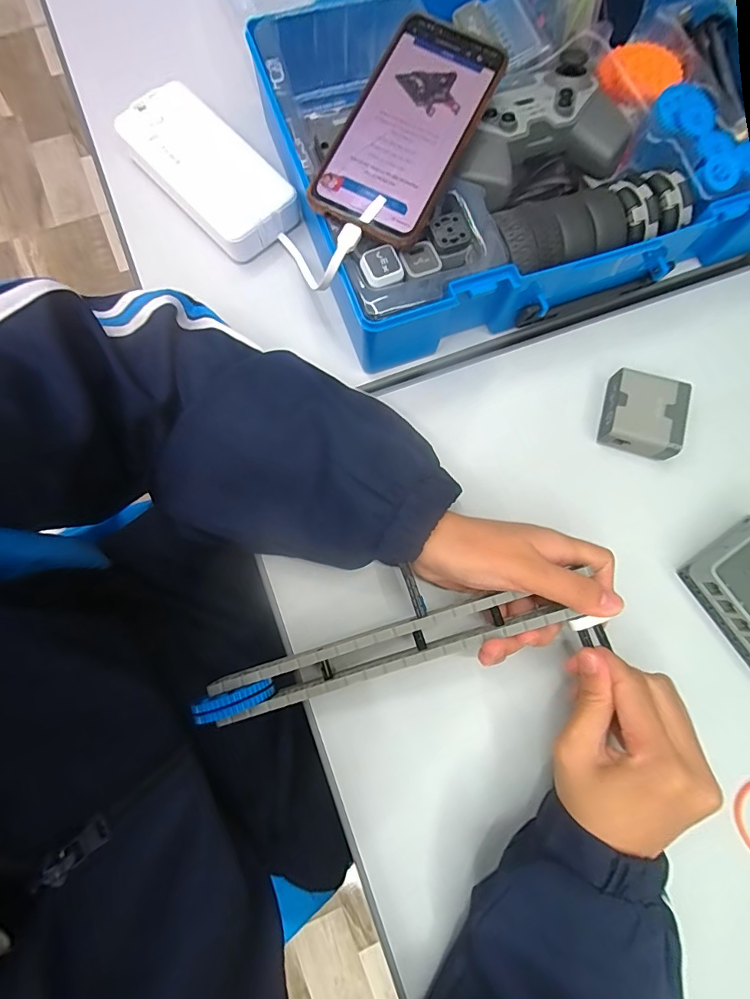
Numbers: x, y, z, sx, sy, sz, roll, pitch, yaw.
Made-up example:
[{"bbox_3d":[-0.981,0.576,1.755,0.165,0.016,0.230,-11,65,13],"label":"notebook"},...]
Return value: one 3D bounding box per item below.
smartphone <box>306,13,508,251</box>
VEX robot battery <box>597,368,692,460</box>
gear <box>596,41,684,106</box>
[{"bbox_3d":[0.024,-0.241,0.291,0.074,0.010,0.160,26,83,3],"label":"smartphone"},{"bbox_3d":[0.196,-0.062,0.333,0.054,0.027,0.054,19,79,3],"label":"VEX robot battery"},{"bbox_3d":[0.197,-0.319,0.334,0.056,0.012,0.056,1,79,-3],"label":"gear"}]

